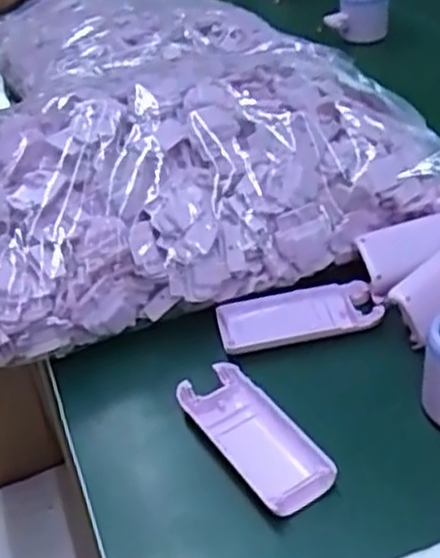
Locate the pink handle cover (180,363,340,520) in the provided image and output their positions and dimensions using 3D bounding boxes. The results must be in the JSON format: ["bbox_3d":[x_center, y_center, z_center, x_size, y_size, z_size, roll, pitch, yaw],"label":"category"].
[{"bbox_3d":[0.018,0.090,0.434,0.045,0.014,0.105,-26,42,-22],"label":"pink handle cover"}]

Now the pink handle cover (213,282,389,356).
[{"bbox_3d":[0.052,0.026,0.505,0.103,0.015,0.043,-13,39,-6],"label":"pink handle cover"}]

